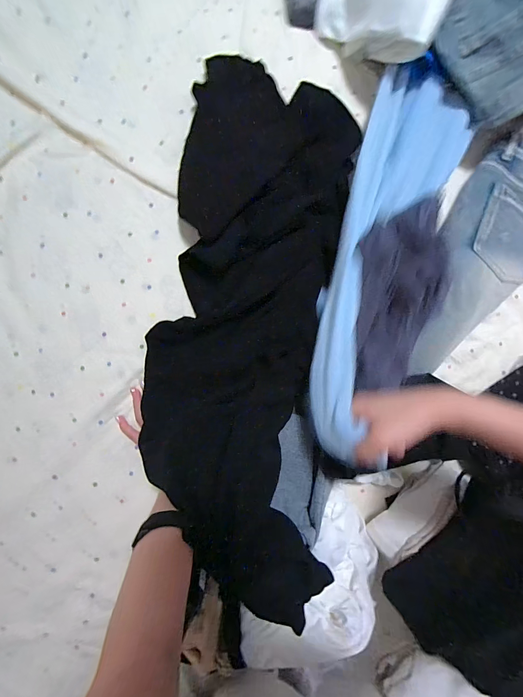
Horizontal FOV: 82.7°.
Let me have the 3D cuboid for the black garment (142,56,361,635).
[{"bbox_3d":[-0.020,-0.055,0.417,0.245,0.085,0.691,7,80,-8],"label":"black garment"}]

